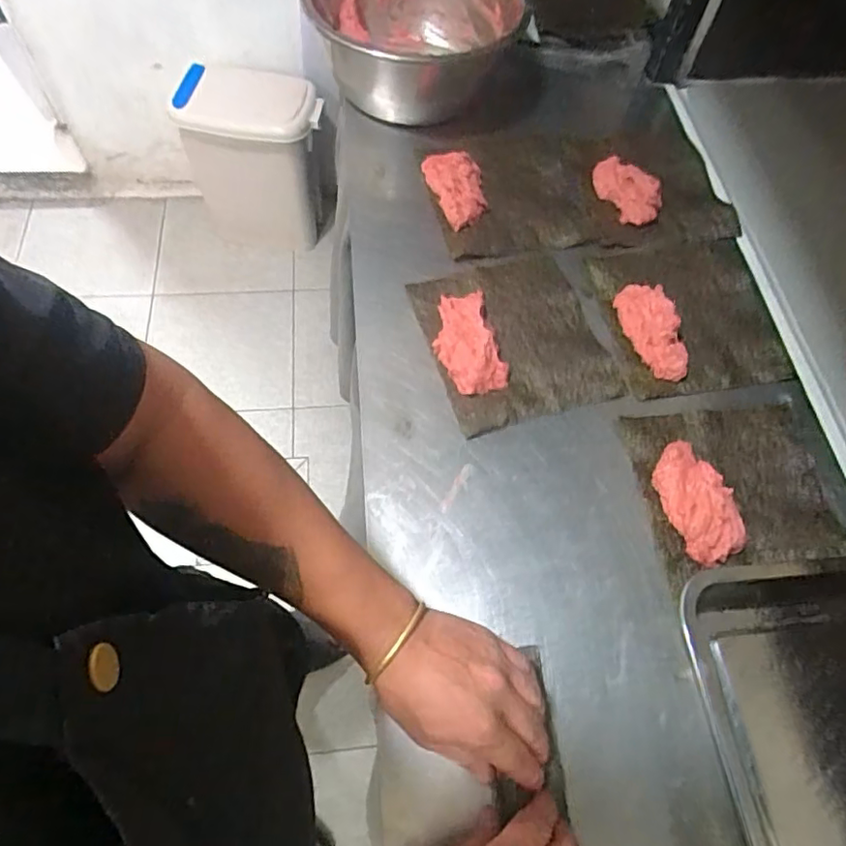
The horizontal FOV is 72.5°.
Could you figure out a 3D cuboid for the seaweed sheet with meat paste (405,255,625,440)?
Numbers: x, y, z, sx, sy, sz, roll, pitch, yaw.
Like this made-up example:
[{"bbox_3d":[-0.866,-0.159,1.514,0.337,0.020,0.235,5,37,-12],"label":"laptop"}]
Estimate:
[{"bbox_3d":[0.098,-0.097,0.624,0.176,0.021,0.199,-14,64,-9],"label":"seaweed sheet with meat paste"}]

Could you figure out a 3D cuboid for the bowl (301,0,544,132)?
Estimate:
[{"bbox_3d":[0.001,-0.544,0.798,0.305,0.145,0.263,-5,63,-5],"label":"bowl"}]

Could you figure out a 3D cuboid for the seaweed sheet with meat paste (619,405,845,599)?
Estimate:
[{"bbox_3d":[0.305,0.057,0.557,0.189,0.028,0.166,-4,63,-4],"label":"seaweed sheet with meat paste"}]

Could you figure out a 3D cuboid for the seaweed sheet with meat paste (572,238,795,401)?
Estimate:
[{"bbox_3d":[0.302,-0.130,0.660,0.197,0.028,0.204,-8,63,-6],"label":"seaweed sheet with meat paste"}]

